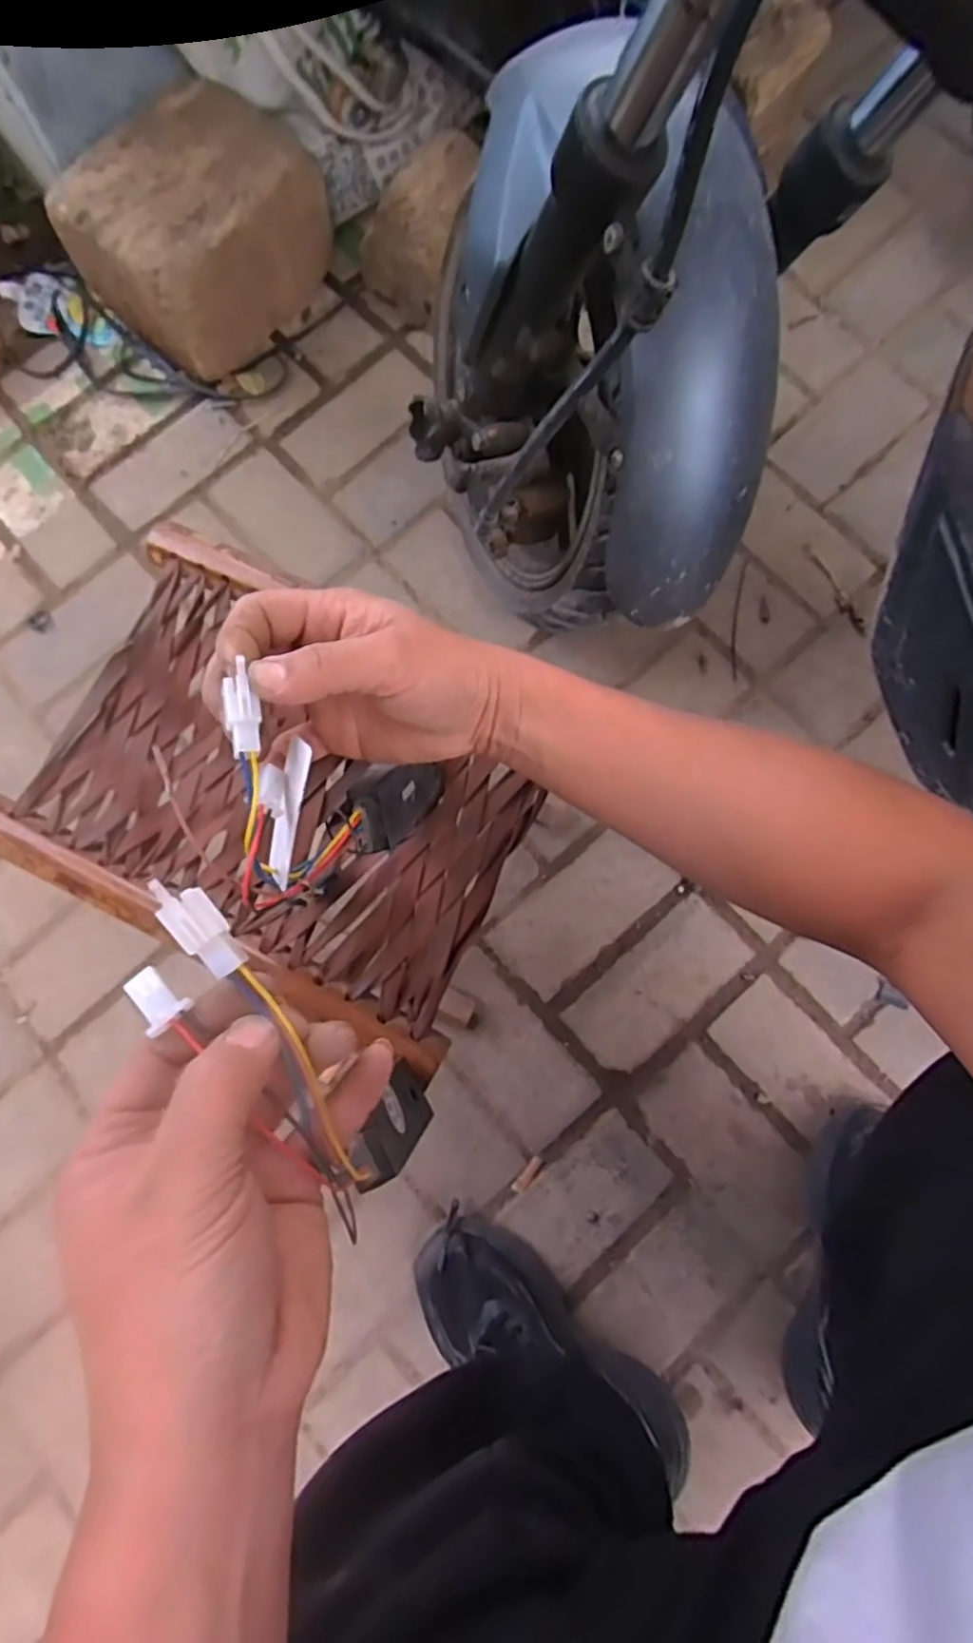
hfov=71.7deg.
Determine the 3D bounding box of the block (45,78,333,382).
[{"bbox_3d":[-0.315,-0.648,0.755,0.189,0.139,0.233,39,83,7],"label":"block"}]

